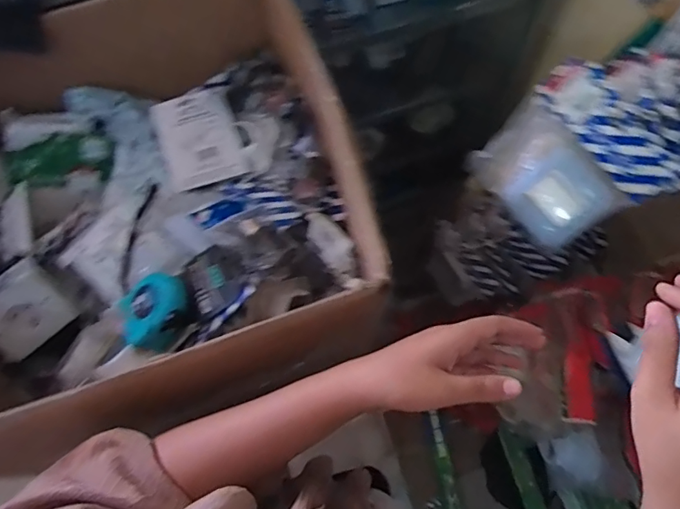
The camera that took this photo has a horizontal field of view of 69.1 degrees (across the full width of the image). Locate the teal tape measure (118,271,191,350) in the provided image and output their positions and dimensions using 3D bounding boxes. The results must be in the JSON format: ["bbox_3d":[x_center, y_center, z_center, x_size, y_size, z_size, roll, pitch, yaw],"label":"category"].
[{"bbox_3d":[-0.191,0.059,0.508,0.068,0.029,0.073,-25,71,-7],"label":"teal tape measure"}]

